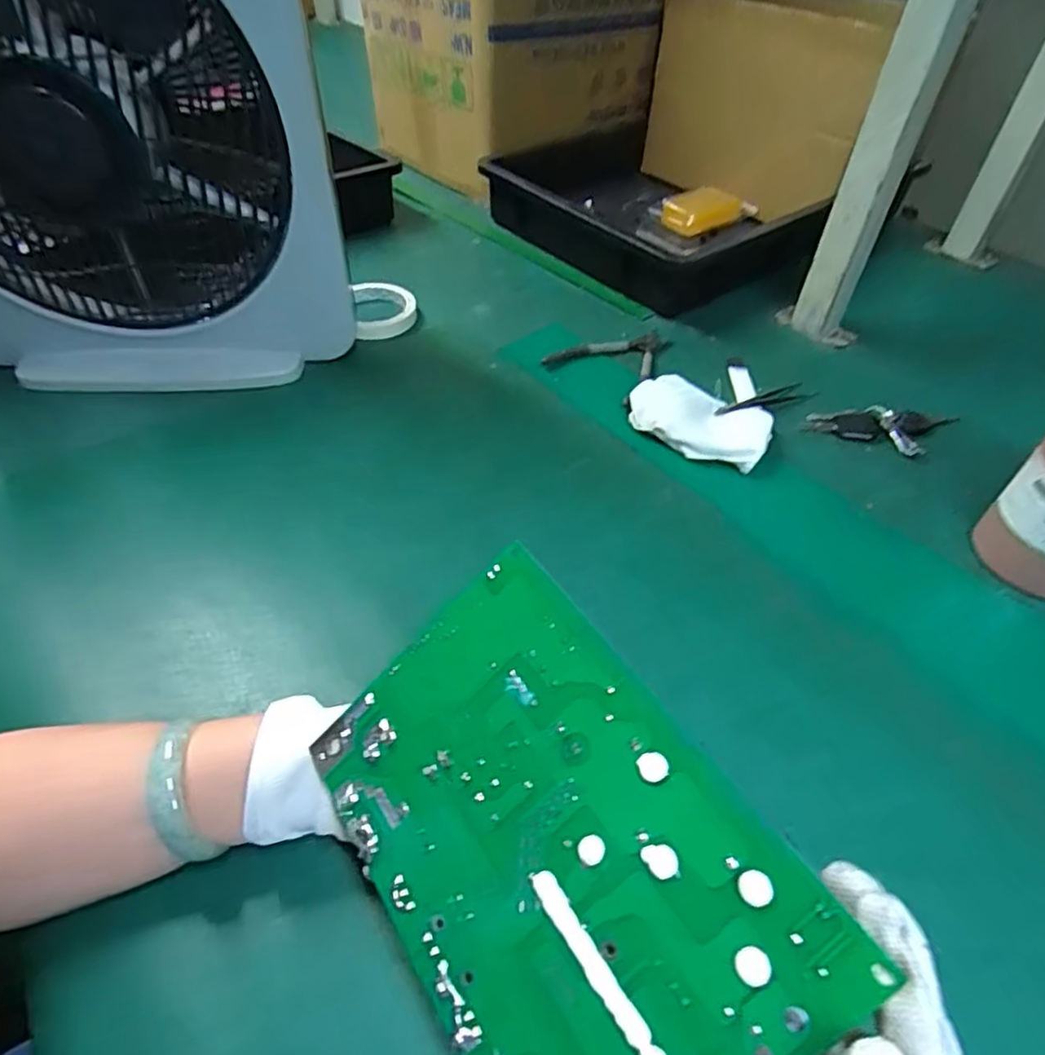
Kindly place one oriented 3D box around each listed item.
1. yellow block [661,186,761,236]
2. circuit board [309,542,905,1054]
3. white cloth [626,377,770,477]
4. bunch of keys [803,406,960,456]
[{"bbox_3d":[0.267,-0.456,0.928,0.140,0.042,0.046,-10,48,-12],"label":"yellow block"},{"bbox_3d":[0.006,0.117,0.244,0.135,0.004,0.193,-45,58,4],"label":"circuit board"},{"bbox_3d":[0.164,-0.099,0.602,0.127,0.023,0.088,23,50,18],"label":"white cloth"},{"bbox_3d":[0.350,-0.092,0.615,0.142,0.018,0.054,3,47,0],"label":"bunch of keys"}]

